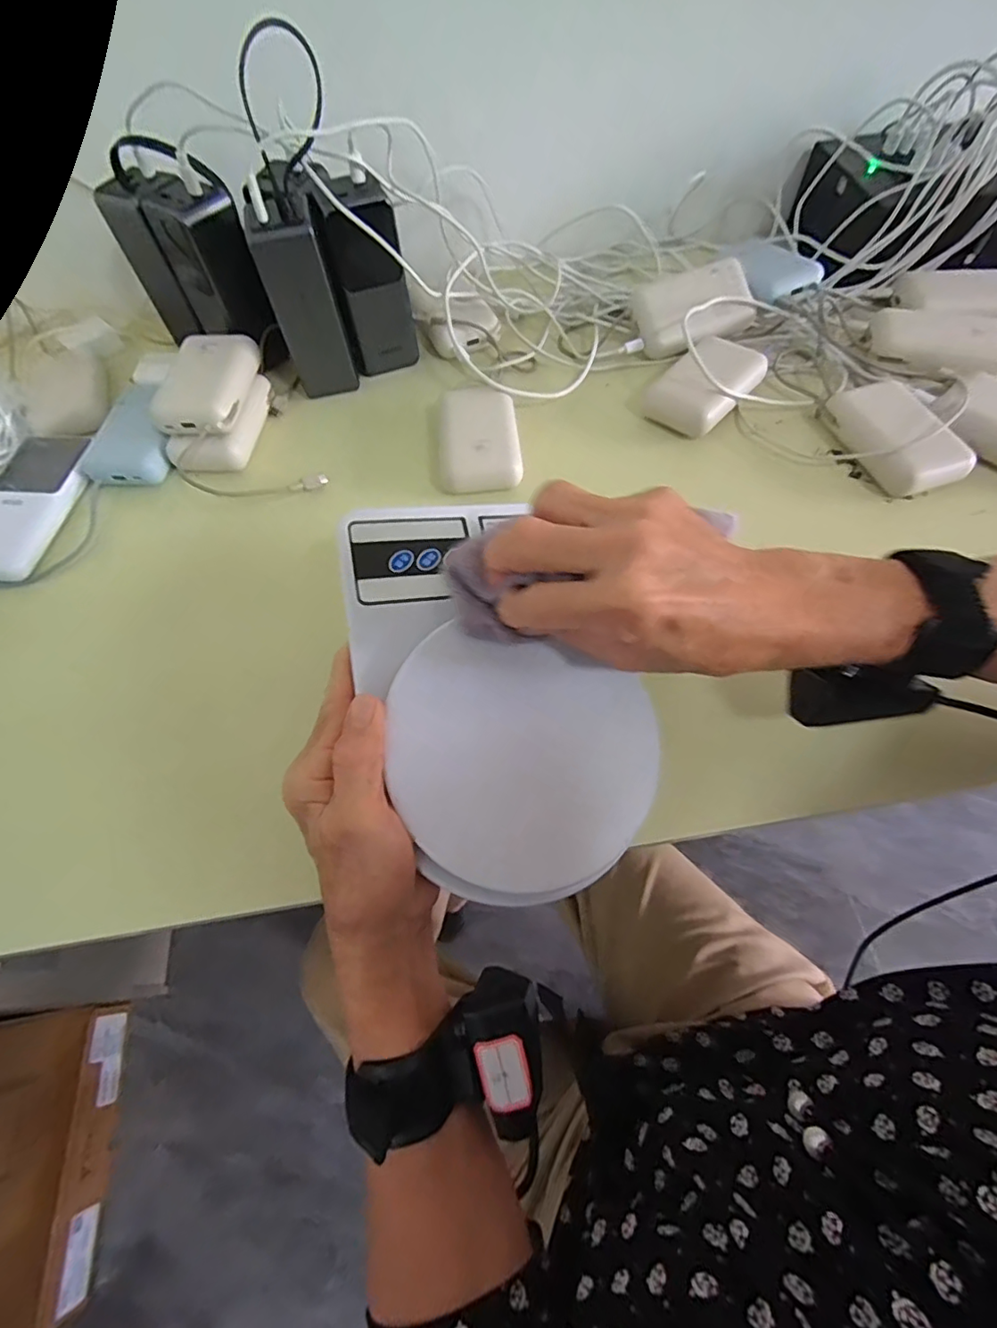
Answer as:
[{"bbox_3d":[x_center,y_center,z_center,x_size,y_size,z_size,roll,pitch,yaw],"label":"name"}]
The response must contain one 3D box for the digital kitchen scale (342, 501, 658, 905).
[{"bbox_3d":[-0.002,0.003,0.286,0.128,0.035,0.216,-19,66,-7],"label":"digital kitchen scale"}]

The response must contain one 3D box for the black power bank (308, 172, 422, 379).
[{"bbox_3d":[-0.110,-0.326,0.462,0.058,0.128,0.057,-17,63,-7],"label":"black power bank"}]

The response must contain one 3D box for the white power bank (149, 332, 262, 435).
[{"bbox_3d":[-0.239,-0.232,0.443,0.064,0.021,0.097,1,62,3],"label":"white power bank"}]

